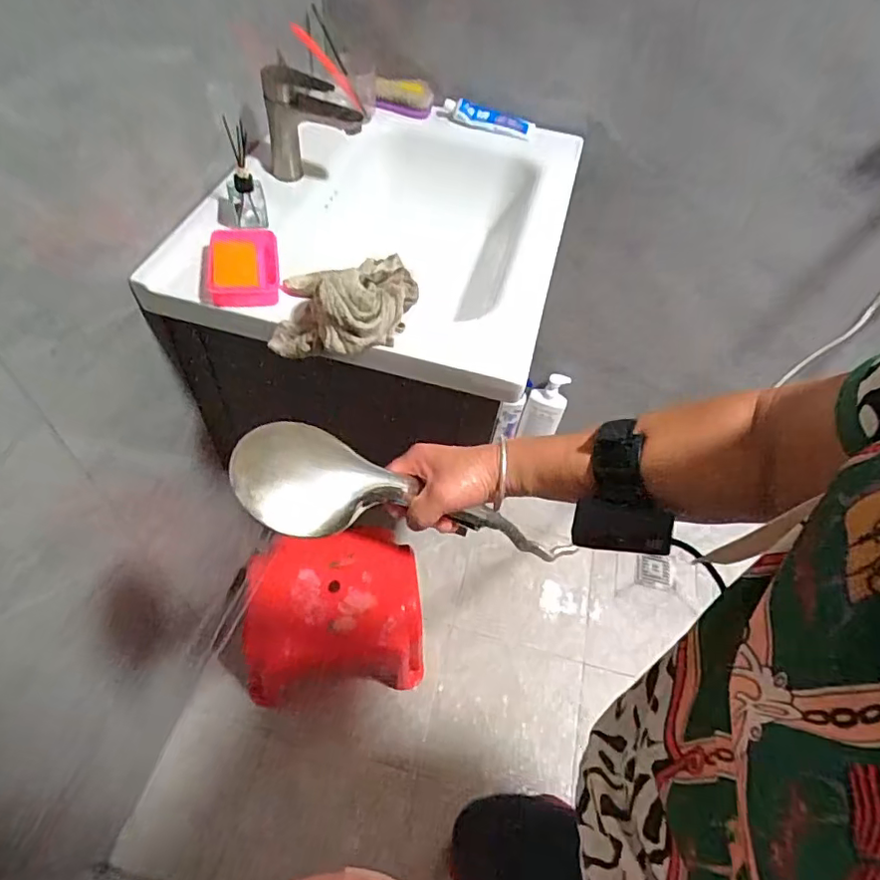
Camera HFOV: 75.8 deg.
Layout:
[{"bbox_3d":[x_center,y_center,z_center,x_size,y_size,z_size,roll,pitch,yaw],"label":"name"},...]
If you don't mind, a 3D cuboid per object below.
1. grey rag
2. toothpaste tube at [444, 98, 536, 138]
[{"bbox_3d":[-0.112,-0.162,0.636,0.156,0.086,0.142,11,54,4],"label":"grey rag"},{"bbox_3d":[0.088,-0.573,1.002,0.161,0.025,0.044,11,53,-12],"label":"toothpaste tube"}]

